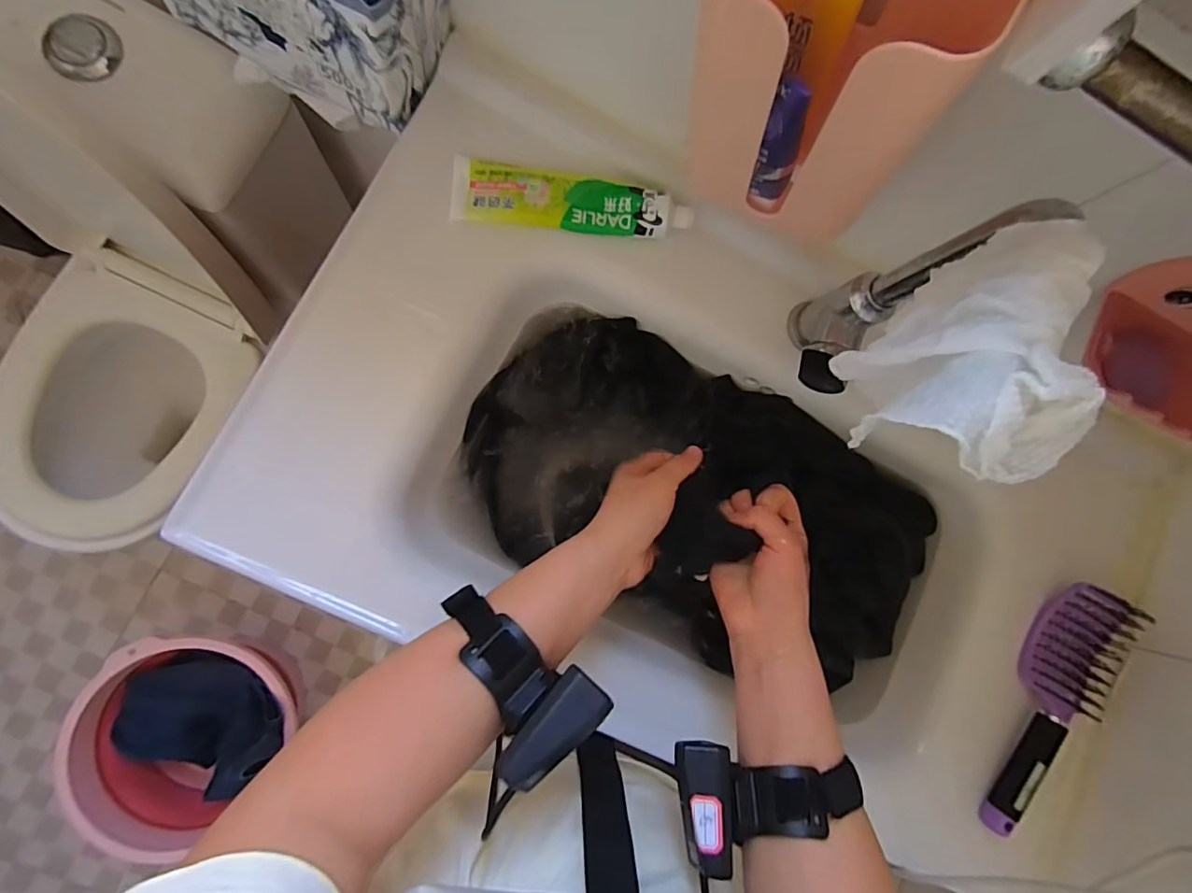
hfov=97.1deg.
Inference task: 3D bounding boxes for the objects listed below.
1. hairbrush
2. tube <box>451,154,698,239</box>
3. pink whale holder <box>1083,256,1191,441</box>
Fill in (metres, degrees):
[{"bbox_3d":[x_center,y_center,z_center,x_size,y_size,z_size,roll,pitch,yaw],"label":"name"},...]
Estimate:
[{"bbox_3d":[0.432,0.248,0.494,0.075,0.047,0.235,26,81,-5],"label":"hairbrush"},{"bbox_3d":[-0.020,-0.217,0.457,0.205,0.026,0.053,4,84,-8],"label":"tube"},{"bbox_3d":[0.443,-0.058,0.377,0.152,0.068,0.091,26,81,-5],"label":"pink whale holder"}]

